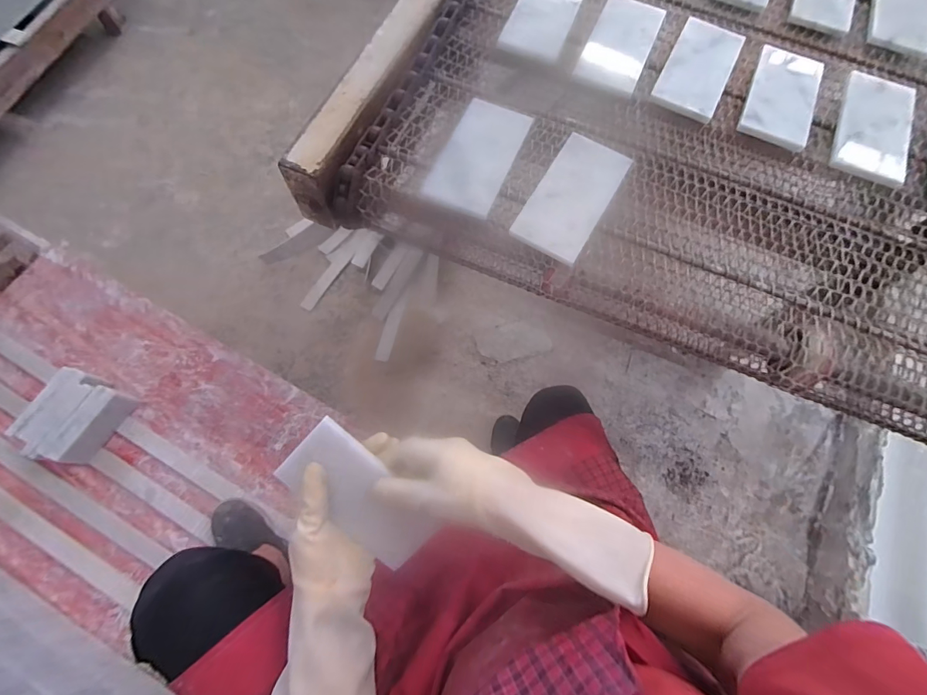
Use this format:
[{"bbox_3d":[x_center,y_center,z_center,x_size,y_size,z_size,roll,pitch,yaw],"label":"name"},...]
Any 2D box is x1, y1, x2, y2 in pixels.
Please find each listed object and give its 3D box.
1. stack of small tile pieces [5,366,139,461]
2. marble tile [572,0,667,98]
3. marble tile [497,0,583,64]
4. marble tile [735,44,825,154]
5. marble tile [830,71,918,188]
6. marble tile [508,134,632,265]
[{"bbox_3d":[-0.780,0.140,0.869,0.129,0.084,0.163,26,70,8],"label":"stack of small tile pieces"},{"bbox_3d":[0.197,-0.381,0.544,0.076,0.004,0.149,24,77,2],"label":"marble tile"},{"bbox_3d":[0.105,-0.426,0.557,0.077,0.012,0.154,20,69,6],"label":"marble tile"},{"bbox_3d":[0.385,-0.305,0.524,0.076,0.009,0.157,23,70,7],"label":"marble tile"},{"bbox_3d":[0.484,-0.258,0.509,0.080,0.014,0.161,24,72,9],"label":"marble tile"},{"bbox_3d":[0.119,-0.164,0.470,0.076,0.007,0.147,31,77,1],"label":"marble tile"}]

